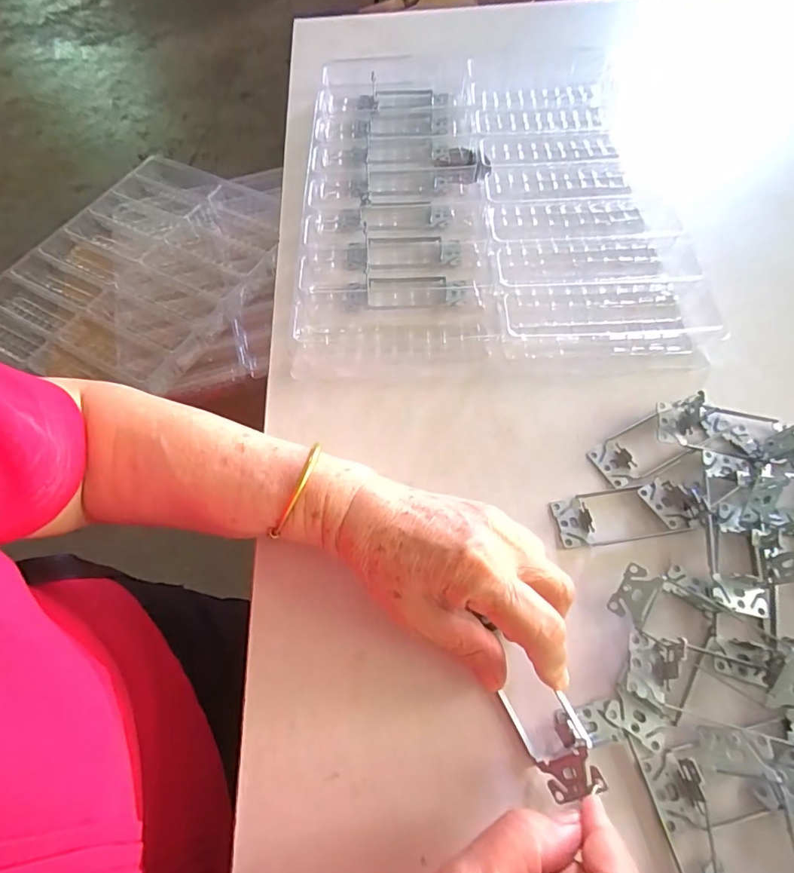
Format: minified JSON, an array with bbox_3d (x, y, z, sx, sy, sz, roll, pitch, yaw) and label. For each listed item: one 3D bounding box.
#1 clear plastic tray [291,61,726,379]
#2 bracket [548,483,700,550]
[{"bbox_3d":[0.081,-0.244,0.473,0.352,0.028,0.417,-2,62,2],"label":"clear plastic tray"},{"bbox_3d":[0.153,0.051,0.322,0.089,0.012,0.036,-8,62,-1],"label":"bracket"}]

